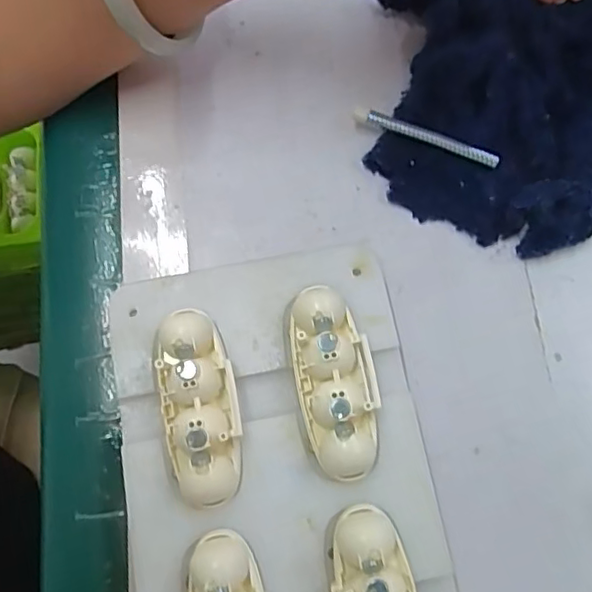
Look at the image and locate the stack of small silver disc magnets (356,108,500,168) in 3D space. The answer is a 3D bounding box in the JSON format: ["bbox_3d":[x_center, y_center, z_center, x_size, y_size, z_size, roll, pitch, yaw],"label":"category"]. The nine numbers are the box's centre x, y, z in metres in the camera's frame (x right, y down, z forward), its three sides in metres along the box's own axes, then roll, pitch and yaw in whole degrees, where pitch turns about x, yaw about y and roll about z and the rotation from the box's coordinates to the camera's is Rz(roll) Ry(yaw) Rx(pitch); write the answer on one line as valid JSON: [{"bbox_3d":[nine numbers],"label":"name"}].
[{"bbox_3d":[0.053,-0.064,0.238,0.059,0.005,0.006,21,76,7],"label":"stack of small silver disc magnets"}]

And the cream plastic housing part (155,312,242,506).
[{"bbox_3d":[-0.032,0.037,0.193,0.024,0.017,0.060,-10,75,-1],"label":"cream plastic housing part"}]

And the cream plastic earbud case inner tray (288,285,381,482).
[{"bbox_3d":[0.013,0.028,0.196,0.025,0.016,0.061,-13,75,-2],"label":"cream plastic earbud case inner tray"}]

